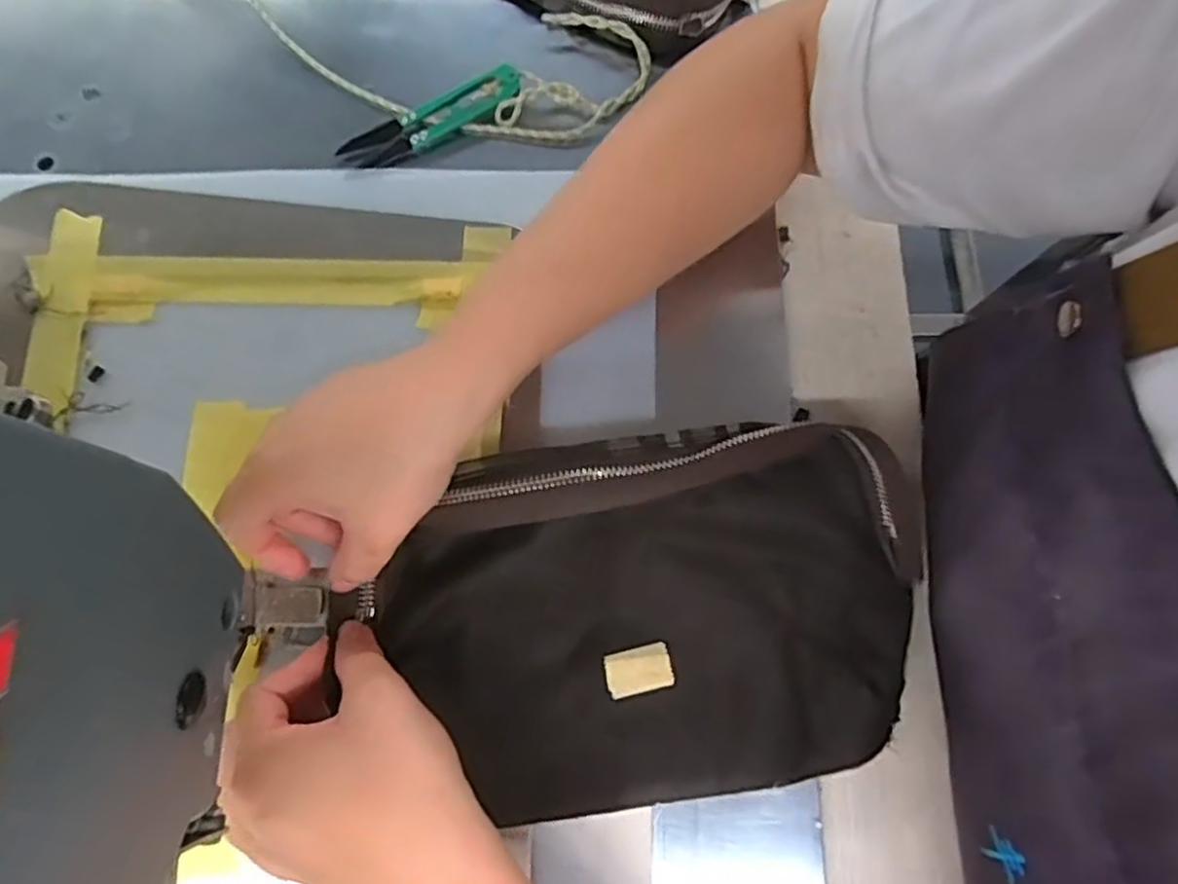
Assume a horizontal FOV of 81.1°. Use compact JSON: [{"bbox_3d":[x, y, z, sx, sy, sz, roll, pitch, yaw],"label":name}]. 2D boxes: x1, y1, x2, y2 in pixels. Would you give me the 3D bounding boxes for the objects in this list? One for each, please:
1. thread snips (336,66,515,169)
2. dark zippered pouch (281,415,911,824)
[{"bbox_3d":[-0.085,-0.178,0.374,0.099,0.020,0.023,-28,77,-8],"label":"thread snips"},{"bbox_3d":[0.026,0.073,0.291,0.231,0.046,0.144,-5,71,-4],"label":"dark zippered pouch"}]

